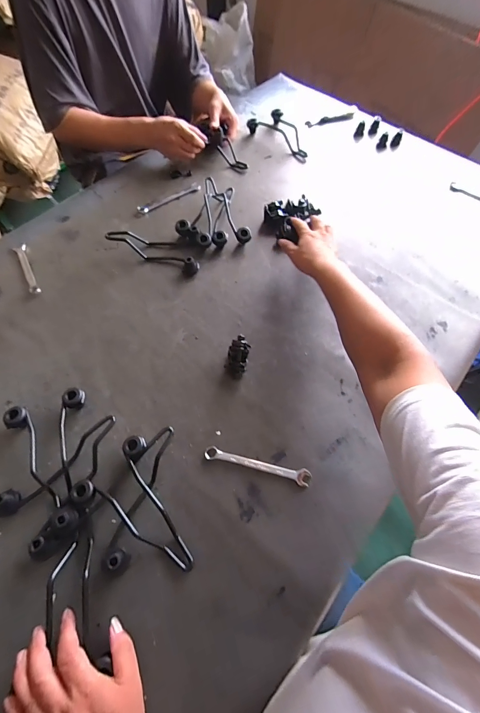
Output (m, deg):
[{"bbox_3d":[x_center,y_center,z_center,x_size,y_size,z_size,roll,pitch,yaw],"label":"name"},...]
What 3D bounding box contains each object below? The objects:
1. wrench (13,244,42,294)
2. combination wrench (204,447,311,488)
[{"bbox_3d":[-0.443,-0.183,0.653,0.025,0.006,0.142,-25,68,-13],"label":"wrench"},{"bbox_3d":[0.028,0.172,0.499,0.168,0.008,0.024,14,65,5],"label":"combination wrench"}]

